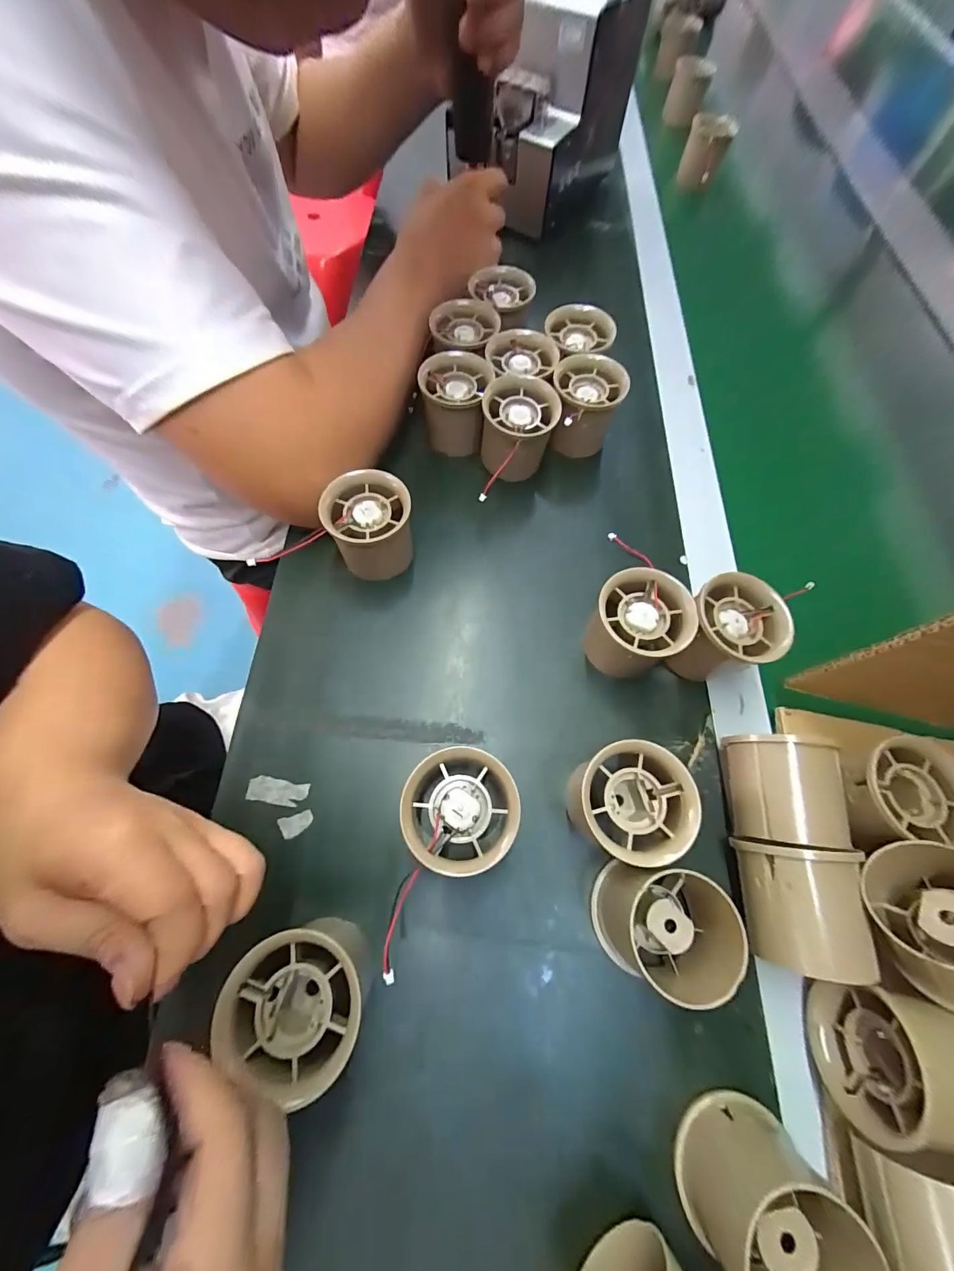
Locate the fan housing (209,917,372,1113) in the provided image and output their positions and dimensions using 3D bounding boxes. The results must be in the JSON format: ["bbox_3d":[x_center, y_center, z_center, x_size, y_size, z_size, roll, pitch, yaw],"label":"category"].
[{"bbox_3d":[-0.074,0.157,0.196,0.052,0.061,0.058,26,68,8],"label":"fan housing"}]

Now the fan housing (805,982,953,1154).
[{"bbox_3d":[0.189,0.188,0.188,0.060,0.050,0.051,11,67,2],"label":"fan housing"}]

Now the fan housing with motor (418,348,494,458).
[{"bbox_3d":[-0.017,-0.180,0.340,0.050,0.058,0.056,12,67,2],"label":"fan housing with motor"}]

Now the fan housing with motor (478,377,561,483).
[{"bbox_3d":[0.031,-0.153,0.324,0.052,0.054,0.055,11,67,2],"label":"fan housing with motor"}]

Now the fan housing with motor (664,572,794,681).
[{"bbox_3d":[0.150,-0.003,0.263,0.056,0.048,0.052,15,67,3],"label":"fan housing with motor"}]

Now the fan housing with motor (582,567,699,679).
[{"bbox_3d":[0.098,-0.006,0.268,0.051,0.055,0.049,1,67,-3],"label":"fan housing with motor"}]

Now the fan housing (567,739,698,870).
[{"bbox_3d":[0.077,0.087,0.224,0.052,0.051,0.052,1,67,-3],"label":"fan housing"}]

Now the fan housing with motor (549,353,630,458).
[{"bbox_3d":[0.083,-0.177,0.341,0.053,0.061,0.063,5,67,-1],"label":"fan housing with motor"}]

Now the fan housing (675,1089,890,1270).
[{"bbox_3d":[0.116,0.229,0.167,0.052,0.050,0.048,-35,73,-16],"label":"fan housing"}]

